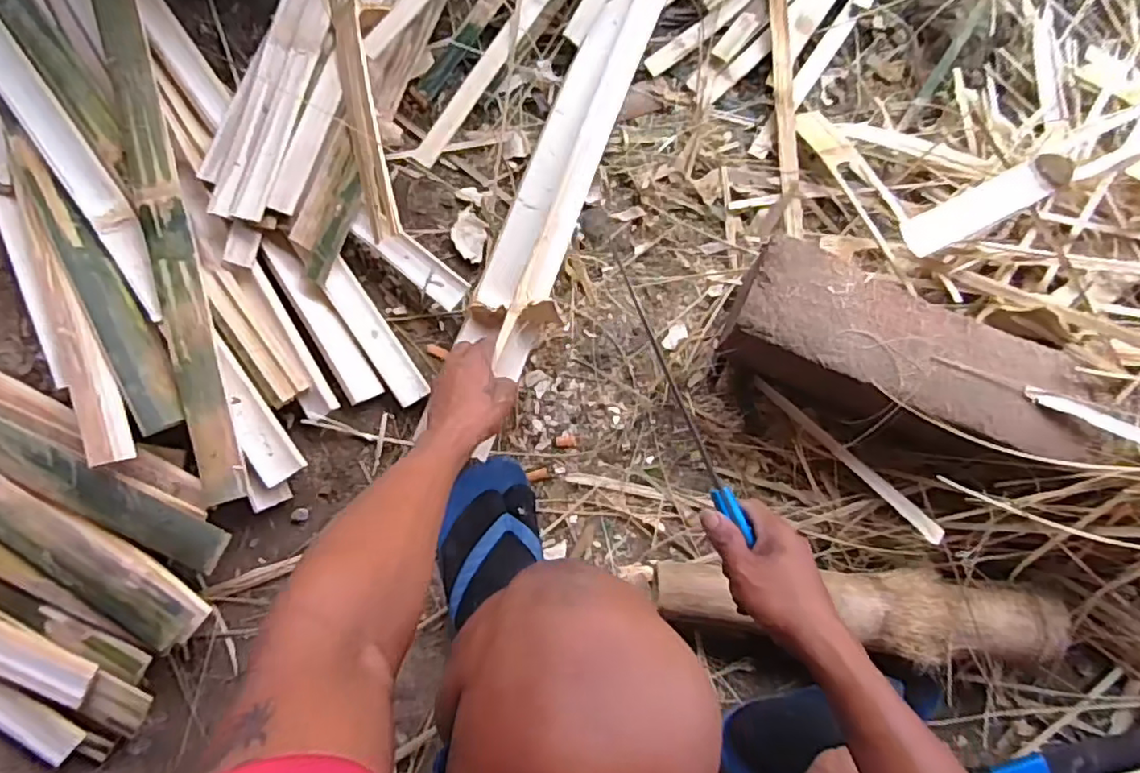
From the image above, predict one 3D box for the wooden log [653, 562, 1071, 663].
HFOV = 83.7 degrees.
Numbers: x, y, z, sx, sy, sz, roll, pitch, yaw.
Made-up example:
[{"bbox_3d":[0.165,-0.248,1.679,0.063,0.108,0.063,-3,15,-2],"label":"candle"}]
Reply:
[{"bbox_3d":[0.306,0.233,0.665,0.419,0.060,0.078,6,86,-8],"label":"wooden log"}]

